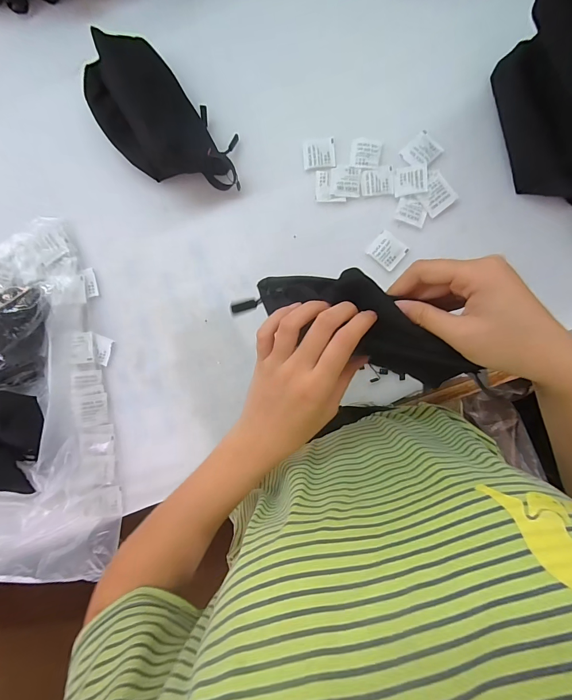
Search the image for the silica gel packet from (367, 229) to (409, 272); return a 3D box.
[{"bbox_3d":[0.129,-0.126,0.431,0.042,0.005,0.037,41,93,3],"label":"silica gel packet"}]

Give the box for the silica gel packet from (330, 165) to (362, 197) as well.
[{"bbox_3d":[0.077,-0.217,0.434,0.037,0.004,0.040,5,91,4],"label":"silica gel packet"}]

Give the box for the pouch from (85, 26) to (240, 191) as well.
[{"bbox_3d":[-0.154,-0.280,0.413,0.212,0.099,0.118,43,94,4],"label":"pouch"}]

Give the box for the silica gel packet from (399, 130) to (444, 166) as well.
[{"bbox_3d":[0.172,-0.253,0.430,0.042,0.004,0.038,-41,88,4],"label":"silica gel packet"}]

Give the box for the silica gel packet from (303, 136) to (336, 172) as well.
[{"bbox_3d":[0.044,-0.256,0.439,0.041,0.004,0.040,-4,91,4],"label":"silica gel packet"}]

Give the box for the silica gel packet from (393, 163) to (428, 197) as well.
[{"bbox_3d":[0.157,-0.214,0.426,0.040,0.005,0.037,-4,91,4],"label":"silica gel packet"}]

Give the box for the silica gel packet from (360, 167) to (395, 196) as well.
[{"bbox_3d":[0.117,-0.217,0.434,0.040,0.004,0.035,-2,91,4],"label":"silica gel packet"}]

